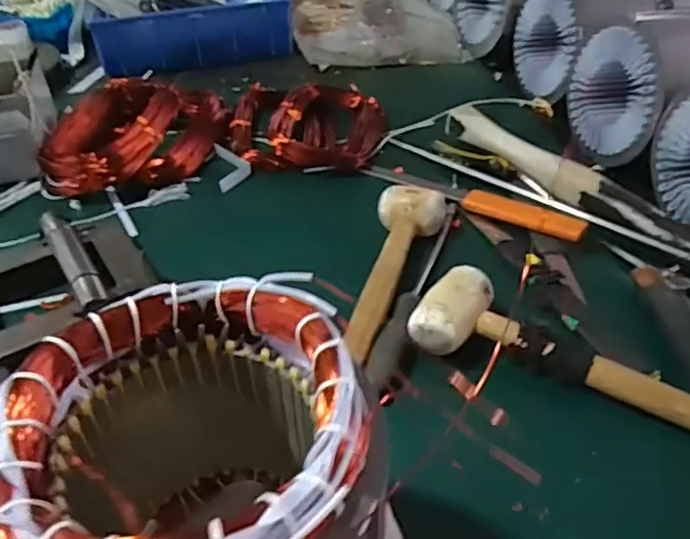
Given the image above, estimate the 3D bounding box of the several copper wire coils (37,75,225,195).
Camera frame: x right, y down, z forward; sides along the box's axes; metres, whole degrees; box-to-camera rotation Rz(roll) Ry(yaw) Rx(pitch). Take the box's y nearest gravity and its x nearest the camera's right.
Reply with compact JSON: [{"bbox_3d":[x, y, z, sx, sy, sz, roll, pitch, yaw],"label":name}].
[{"bbox_3d":[-0.232,-0.154,0.688,0.175,0.061,0.155,-2,41,0],"label":"several copper wire coils"}]

